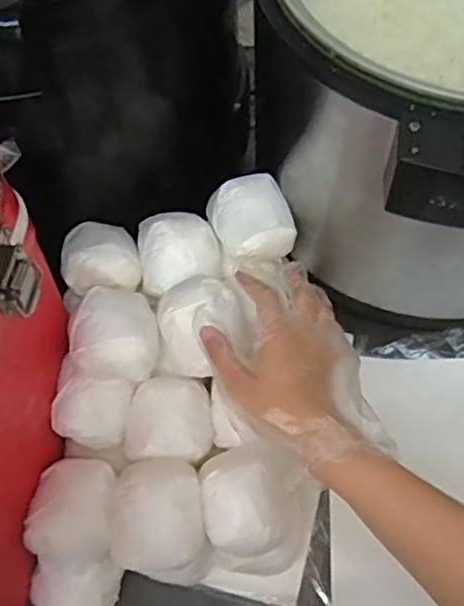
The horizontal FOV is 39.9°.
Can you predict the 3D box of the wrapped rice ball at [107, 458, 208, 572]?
[{"bbox_3d":[-0.058,0.160,0.496,0.075,0.053,0.083,2,58,5],"label":"wrapped rice ball"}]

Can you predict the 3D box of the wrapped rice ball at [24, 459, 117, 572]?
[{"bbox_3d":[-0.124,0.165,0.514,0.067,0.047,0.080,2,58,5],"label":"wrapped rice ball"}]

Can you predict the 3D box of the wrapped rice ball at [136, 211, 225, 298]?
[{"bbox_3d":[-0.049,-0.048,0.597,0.074,0.054,0.091,-13,58,-4],"label":"wrapped rice ball"}]

